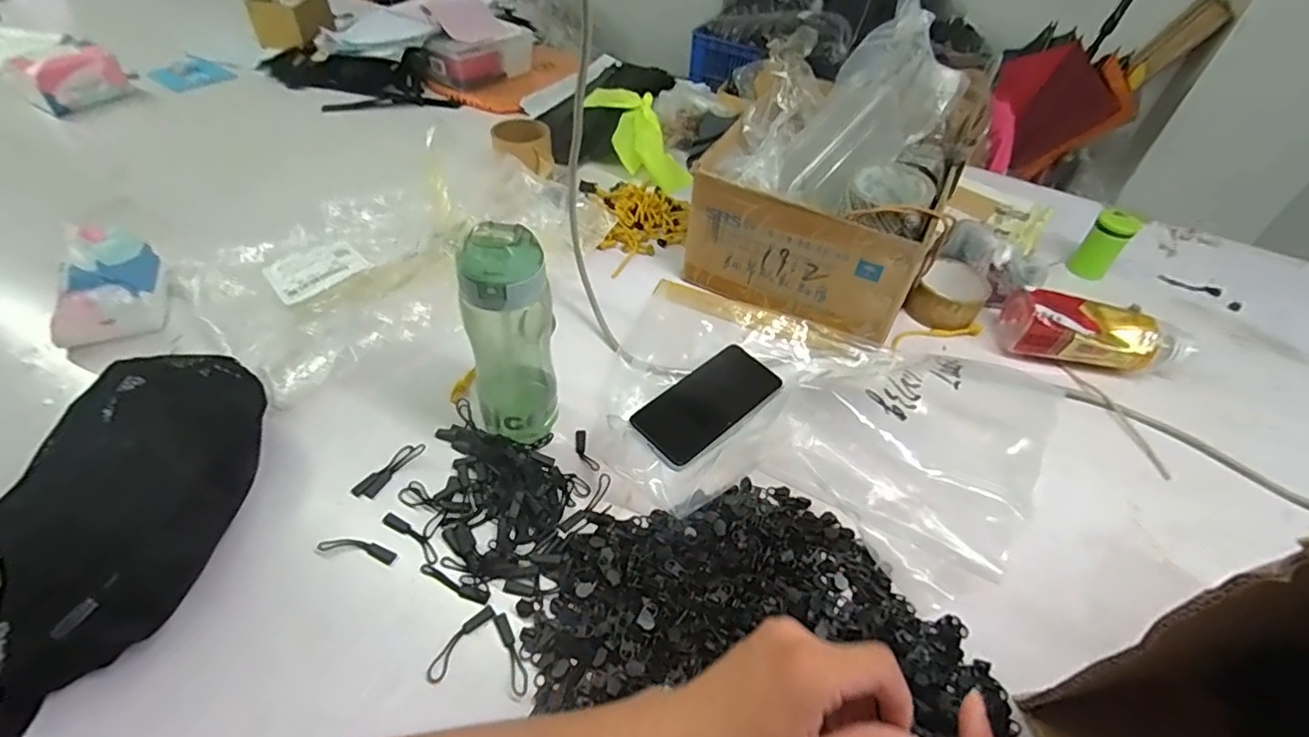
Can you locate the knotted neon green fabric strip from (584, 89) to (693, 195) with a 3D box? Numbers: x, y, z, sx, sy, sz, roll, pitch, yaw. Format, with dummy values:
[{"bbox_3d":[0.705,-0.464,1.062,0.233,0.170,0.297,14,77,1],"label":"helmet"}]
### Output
[{"bbox_3d":[-0.037,-0.390,0.975,0.119,0.069,0.270,-12,49,-15],"label":"knotted neon green fabric strip"}]

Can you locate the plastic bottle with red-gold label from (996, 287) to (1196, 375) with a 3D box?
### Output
[{"bbox_3d":[0.499,-0.036,0.668,0.179,0.066,0.066,10,45,6],"label":"plastic bottle with red-gold label"}]

